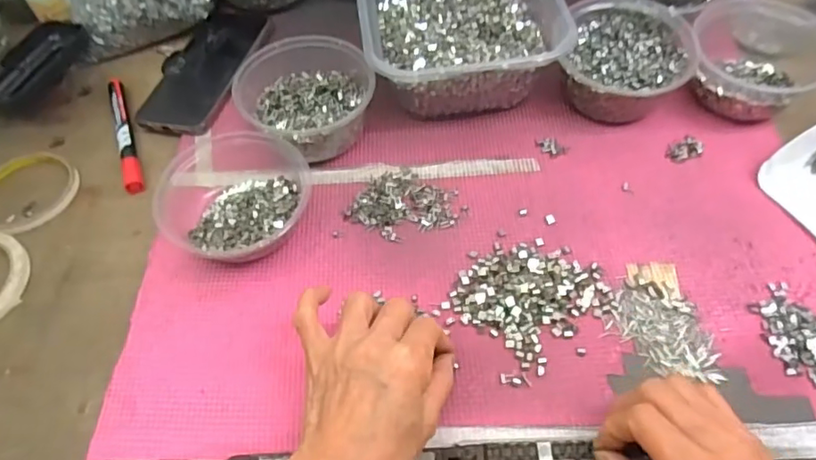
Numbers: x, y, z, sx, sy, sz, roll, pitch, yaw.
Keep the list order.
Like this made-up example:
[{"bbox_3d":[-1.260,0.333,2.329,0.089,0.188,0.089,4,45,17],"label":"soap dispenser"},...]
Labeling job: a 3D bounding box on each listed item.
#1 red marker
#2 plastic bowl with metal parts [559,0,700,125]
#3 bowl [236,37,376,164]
[{"bbox_3d":[-0.264,-0.091,0.523,0.015,0.011,0.150,-22,60,-9],"label":"red marker"},{"bbox_3d":[0.191,-0.148,0.500,0.104,0.056,0.116,12,58,11],"label":"plastic bowl with metal parts"},{"bbox_3d":[-0.085,-0.111,0.487,0.108,0.060,0.107,-1,56,2],"label":"bowl"}]

